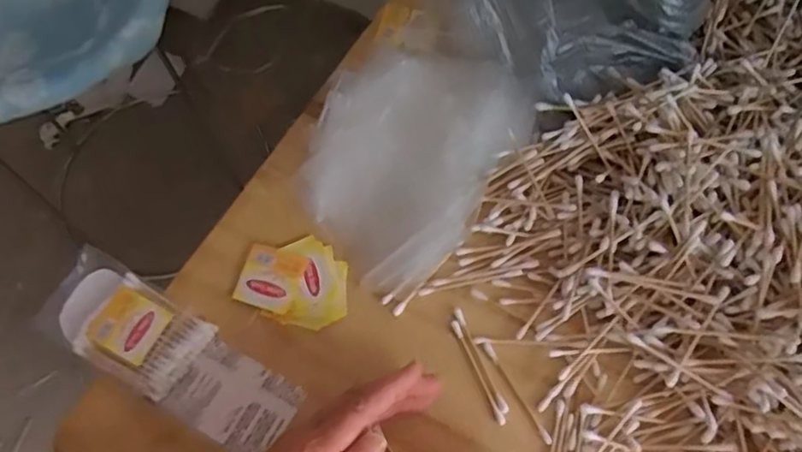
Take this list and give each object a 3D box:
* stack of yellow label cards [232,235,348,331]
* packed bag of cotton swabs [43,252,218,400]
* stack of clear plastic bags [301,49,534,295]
[{"bbox_3d":[-0.072,0.036,0.452,0.076,0.013,0.060,9,68,9],"label":"stack of yellow label cards"},{"bbox_3d":[-0.187,0.066,0.442,0.113,0.015,0.061,28,69,16],"label":"packed bag of cotton swabs"},{"bbox_3d":[-0.001,-0.052,0.469,0.135,0.021,0.172,31,82,16],"label":"stack of clear plastic bags"}]

